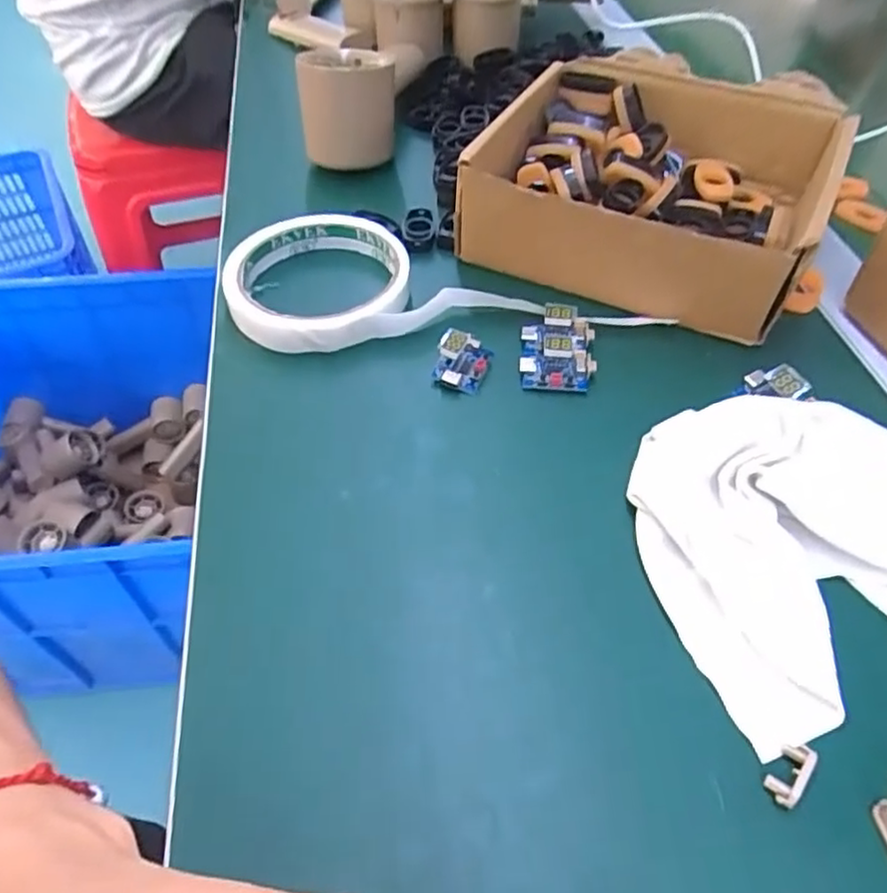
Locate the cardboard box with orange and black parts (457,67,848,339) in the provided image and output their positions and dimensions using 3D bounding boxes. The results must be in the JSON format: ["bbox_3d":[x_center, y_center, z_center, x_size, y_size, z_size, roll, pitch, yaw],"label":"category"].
[{"bbox_3d":[0.110,-0.139,0.357,0.167,0.052,0.156,21,53,16],"label":"cardboard box with orange and black parts"}]

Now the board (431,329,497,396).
[{"bbox_3d":[0.009,-0.040,0.309,0.022,0.016,0.028,12,51,9],"label":"board"}]

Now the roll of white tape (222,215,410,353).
[{"bbox_3d":[-0.063,-0.085,0.344,0.087,0.027,0.089,0,50,0],"label":"roll of white tape"}]

